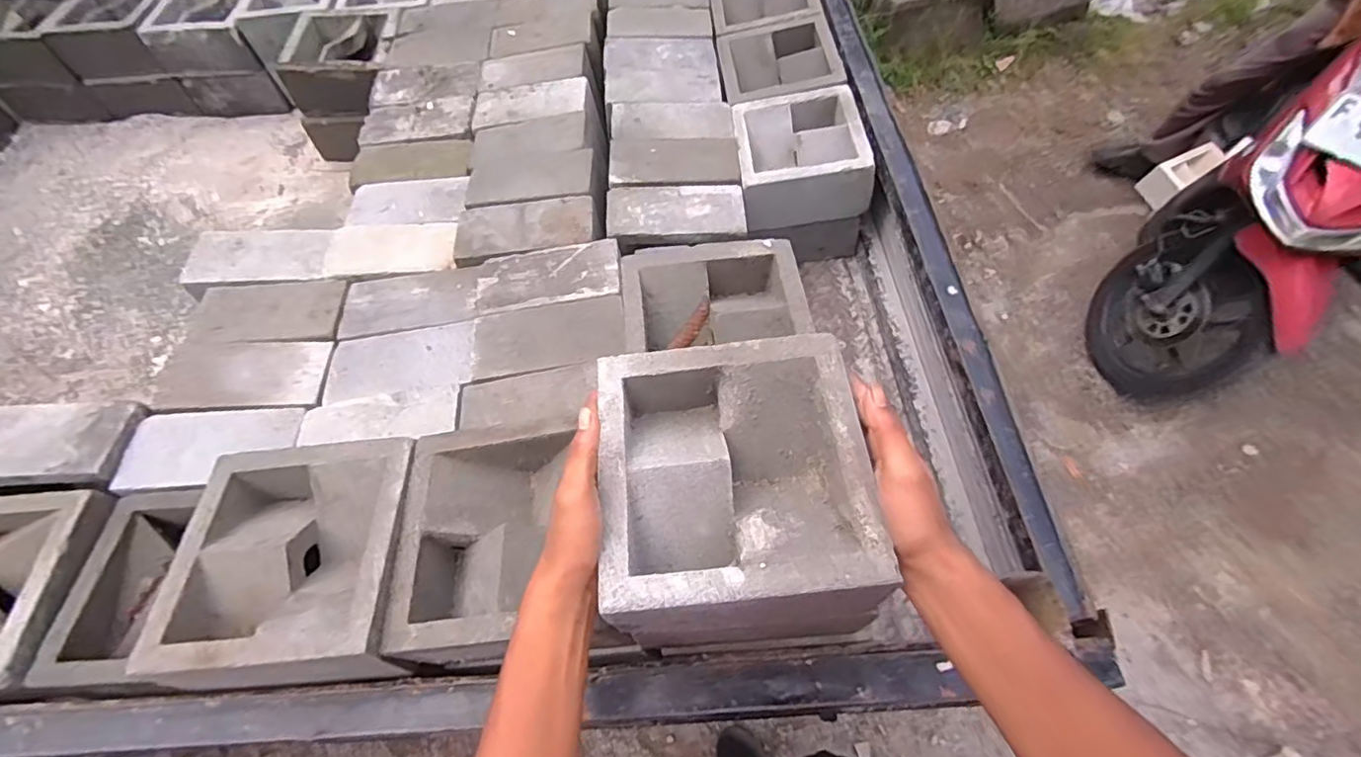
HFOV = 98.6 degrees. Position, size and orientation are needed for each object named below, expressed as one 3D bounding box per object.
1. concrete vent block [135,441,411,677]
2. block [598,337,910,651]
[{"bbox_3d":[-0.348,0.162,0.534,0.195,0.069,0.207,-2,59,-3],"label":"concrete vent block"},{"bbox_3d":[0.037,0.091,0.462,0.187,0.113,0.218,-2,59,-3],"label":"block"}]

